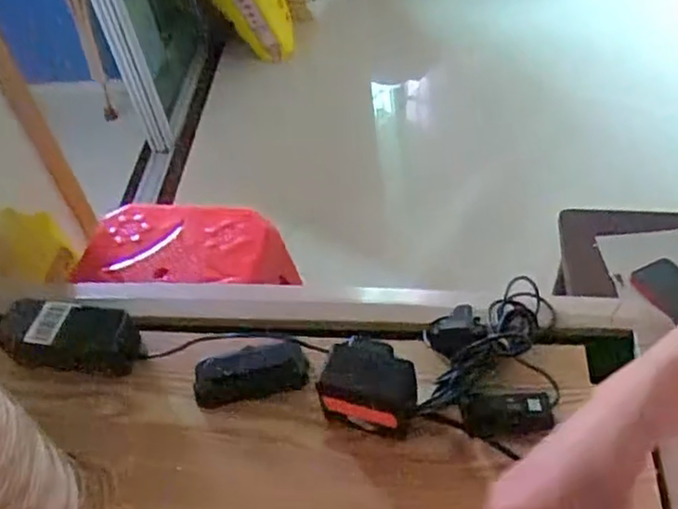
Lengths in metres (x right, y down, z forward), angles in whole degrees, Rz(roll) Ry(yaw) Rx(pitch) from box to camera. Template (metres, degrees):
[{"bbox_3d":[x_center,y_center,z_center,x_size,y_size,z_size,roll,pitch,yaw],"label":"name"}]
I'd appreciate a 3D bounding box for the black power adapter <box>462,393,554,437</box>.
[{"bbox_3d":[0.145,0.137,0.596,0.077,0.017,0.032,-7,47,2],"label":"black power adapter"}]

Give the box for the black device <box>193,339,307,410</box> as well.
[{"bbox_3d":[-0.088,0.117,0.686,0.109,0.022,0.052,-10,46,-3],"label":"black device"}]

